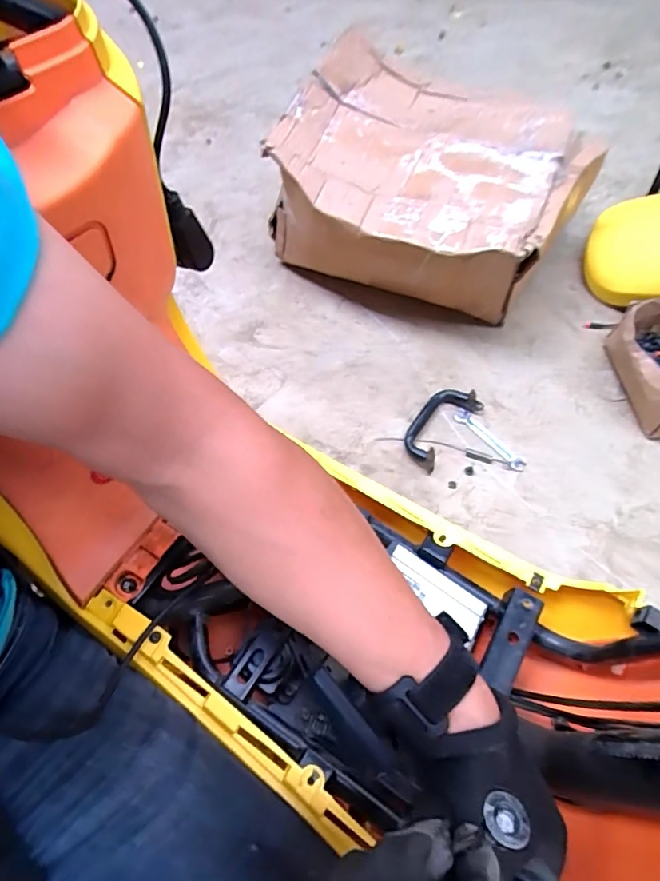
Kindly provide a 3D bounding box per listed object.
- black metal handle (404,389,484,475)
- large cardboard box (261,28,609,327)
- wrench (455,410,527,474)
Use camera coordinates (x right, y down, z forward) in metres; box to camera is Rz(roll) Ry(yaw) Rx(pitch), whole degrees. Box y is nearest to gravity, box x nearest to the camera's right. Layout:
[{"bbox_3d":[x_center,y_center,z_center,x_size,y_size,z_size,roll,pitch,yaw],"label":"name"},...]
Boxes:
[{"bbox_3d":[0.172,-0.026,0.783,0.070,0.032,0.142,38,71,19],"label":"black metal handle"},{"bbox_3d":[0.151,-0.400,0.819,0.428,0.204,0.320,30,68,16],"label":"large cardboard box"},{"bbox_3d":[0.246,-0.001,0.775,0.023,0.007,0.126,-40,68,-16],"label":"wrench"}]

